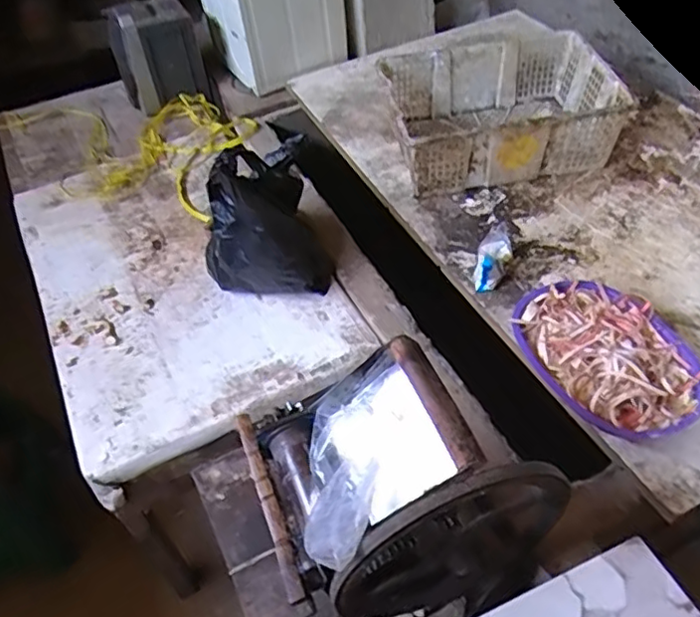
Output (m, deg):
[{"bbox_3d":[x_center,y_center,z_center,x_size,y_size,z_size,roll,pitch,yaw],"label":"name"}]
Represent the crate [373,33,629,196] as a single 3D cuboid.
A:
[{"bbox_3d":[0.328,-0.443,1.392,0.465,0.154,0.362,-8,48,-1],"label":"crate"}]

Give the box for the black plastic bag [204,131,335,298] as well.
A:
[{"bbox_3d":[-0.165,-0.157,1.148,0.228,0.284,0.193,-19,50,-11],"label":"black plastic bag"}]

